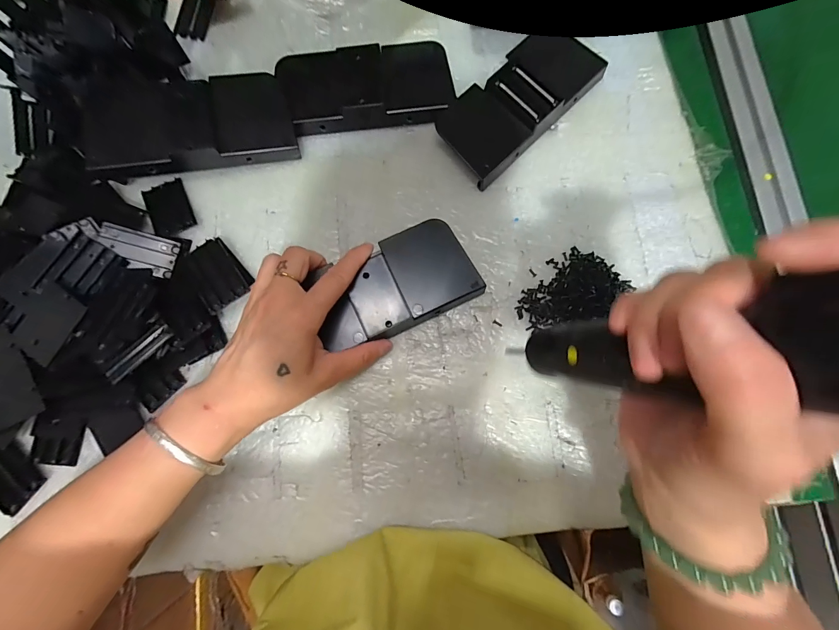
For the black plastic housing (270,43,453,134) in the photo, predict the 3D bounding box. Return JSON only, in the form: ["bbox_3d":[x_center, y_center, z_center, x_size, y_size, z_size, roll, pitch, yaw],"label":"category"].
[{"bbox_3d":[-0.046,-0.205,0.332,0.148,0.029,0.071,-9,79,-2],"label":"black plastic housing"}]

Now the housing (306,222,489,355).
[{"bbox_3d":[-0.020,-0.026,0.292,0.129,0.023,0.073,-27,80,-5],"label":"housing"}]

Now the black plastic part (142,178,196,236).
[{"bbox_3d":[-0.222,-0.095,0.324,0.033,0.005,0.050,-24,80,-5],"label":"black plastic part"}]

